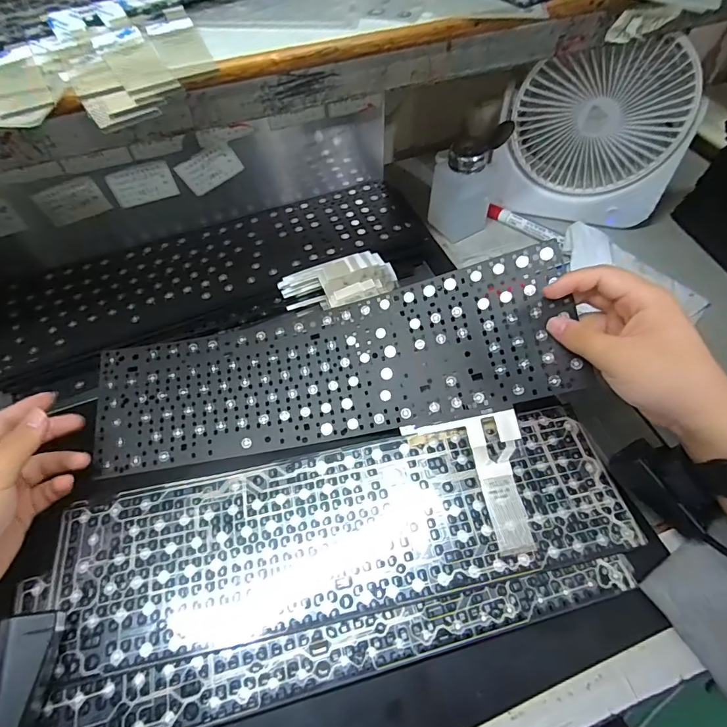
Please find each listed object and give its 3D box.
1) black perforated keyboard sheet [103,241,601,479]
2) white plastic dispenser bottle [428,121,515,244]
[{"bbox_3d":[-0.036,0.004,0.384,0.409,0.064,0.114,-12,60,7],"label":"black perforated keyboard sheet"},{"bbox_3d":[0.114,-0.204,0.491,0.072,0.107,0.060,11,60,9],"label":"white plastic dispenser bottle"}]

